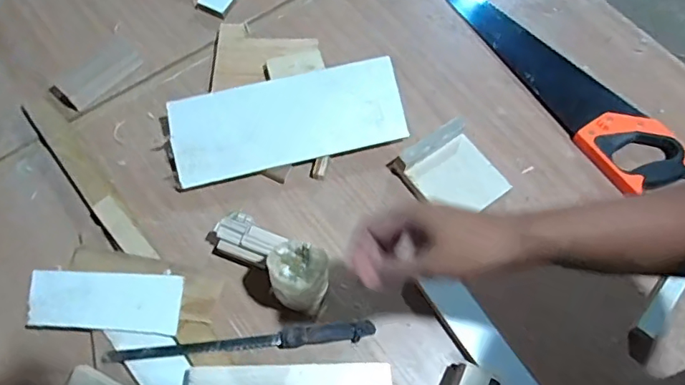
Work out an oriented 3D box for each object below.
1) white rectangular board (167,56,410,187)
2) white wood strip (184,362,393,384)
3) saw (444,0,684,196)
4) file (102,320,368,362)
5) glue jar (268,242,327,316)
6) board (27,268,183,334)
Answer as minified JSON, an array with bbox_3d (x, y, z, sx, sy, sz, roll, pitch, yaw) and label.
[{"bbox_3d":[-0.072,-0.099,0.688,0.307,0.009,0.118,-14,90,-6],"label":"white rectangular board"},{"bbox_3d":[-0.059,0.212,0.559,0.227,0.014,0.043,2,62,-10],"label":"white wood strip"},{"bbox_3d":[0.308,-0.203,0.769,0.115,0.023,0.506,-30,71,-14],"label":"saw"},{"bbox_3d":[-0.114,0.172,0.591,0.302,0.019,0.025,-4,66,-4],"label":"file"},{"bbox_3d":[-0.048,0.091,0.578,0.064,0.114,0.064,1,66,-2],"label":"glue jar"},{"bbox_3d":[-0.273,0.124,0.584,0.170,0.008,0.065,5,76,-1],"label":"board"}]

